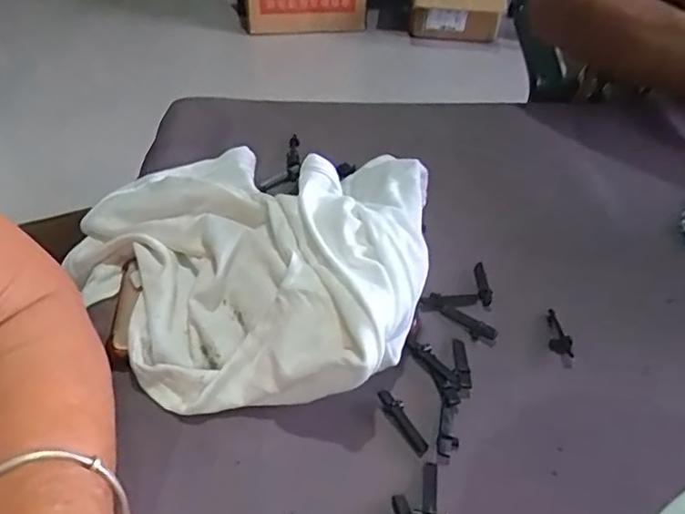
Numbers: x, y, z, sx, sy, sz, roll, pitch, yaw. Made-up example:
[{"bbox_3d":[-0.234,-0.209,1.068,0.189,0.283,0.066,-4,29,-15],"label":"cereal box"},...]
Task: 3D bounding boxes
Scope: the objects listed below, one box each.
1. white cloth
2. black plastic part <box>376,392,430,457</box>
[{"bbox_3d":[-0.063,-0.012,0.349,0.226,0.055,0.201,12,43,14],"label":"white cloth"},{"bbox_3d":[0.029,0.079,0.284,0.010,0.006,0.035,-19,45,-21],"label":"black plastic part"}]

